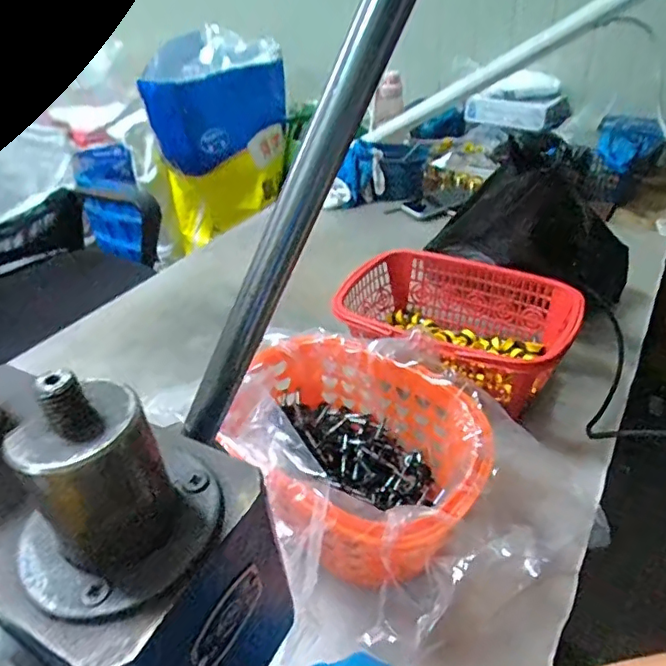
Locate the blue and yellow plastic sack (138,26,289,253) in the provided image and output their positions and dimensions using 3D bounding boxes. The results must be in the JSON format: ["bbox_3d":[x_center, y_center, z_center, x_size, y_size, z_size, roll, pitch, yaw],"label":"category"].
[{"bbox_3d":[-0.300,-0.526,1.582,0.376,0.532,0.184,-10,36,-8],"label":"blue and yellow plastic sack"}]

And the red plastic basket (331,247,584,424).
[{"bbox_3d":[0.154,-0.004,0.718,0.277,0.101,0.197,20,42,30],"label":"red plastic basket"}]

